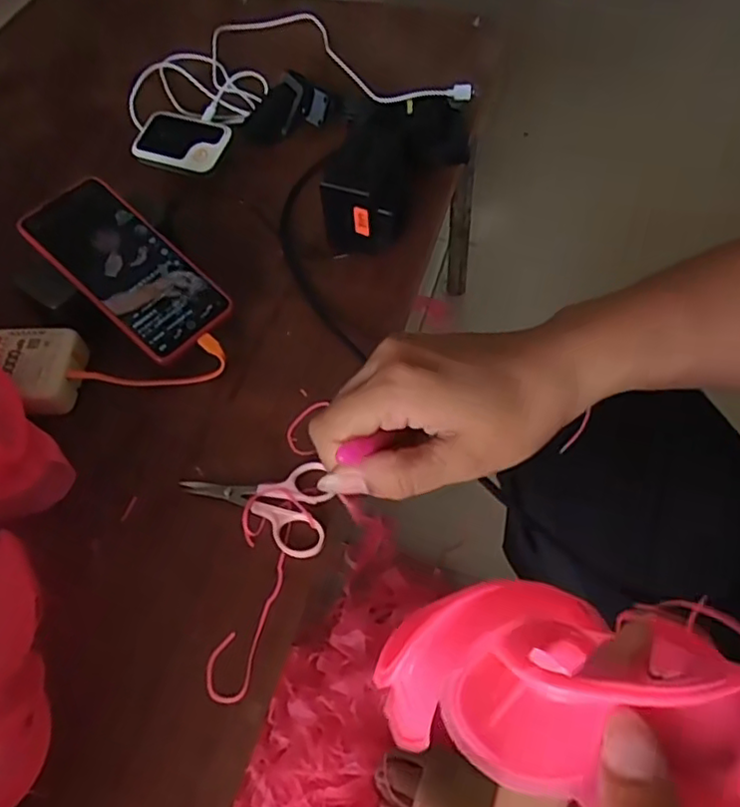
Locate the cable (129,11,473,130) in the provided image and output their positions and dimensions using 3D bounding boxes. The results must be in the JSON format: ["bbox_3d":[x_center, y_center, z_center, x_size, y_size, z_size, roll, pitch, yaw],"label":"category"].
[{"bbox_3d":[-0.075,-0.366,0.673,0.334,0.027,0.200,-2,58,4],"label":"cable"}]

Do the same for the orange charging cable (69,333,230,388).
[{"bbox_3d":[-0.166,-0.026,0.497,0.112,0.017,0.031,-14,60,-5],"label":"orange charging cable"}]

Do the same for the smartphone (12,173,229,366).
[{"bbox_3d":[-0.188,-0.107,0.507,0.160,0.007,0.075,42,69,5],"label":"smartphone"}]

